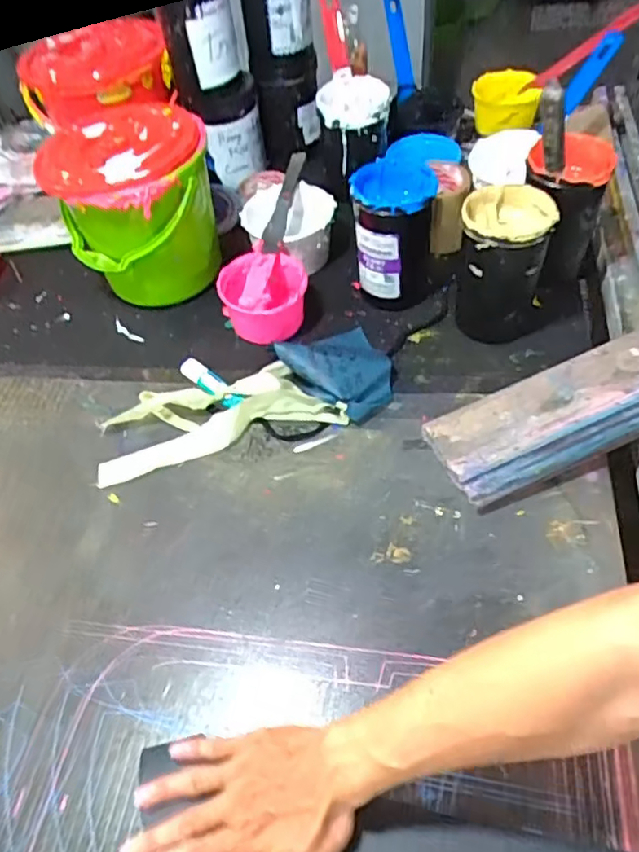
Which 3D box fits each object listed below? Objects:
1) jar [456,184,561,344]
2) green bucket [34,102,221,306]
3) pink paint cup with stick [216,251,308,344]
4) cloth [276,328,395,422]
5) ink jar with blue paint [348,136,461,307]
[{"bbox_3d":[0.214,-0.186,0.746,0.096,0.158,0.095,-2,53,3],"label":"jar"},{"bbox_3d":[-0.240,-0.285,0.859,0.198,0.200,0.179,-18,54,-9],"label":"green bucket"},{"bbox_3d":[-0.071,-0.167,0.839,0.109,0.087,0.103,-2,53,3],"label":"pink paint cup with stick"},{"bbox_3d":[0.022,-0.080,0.765,0.121,0.048,0.160,-22,55,-11],"label":"cloth"},{"bbox_3d":[0.097,-0.244,0.805,0.101,0.144,0.100,2,54,6],"label":"ink jar with blue paint"}]

